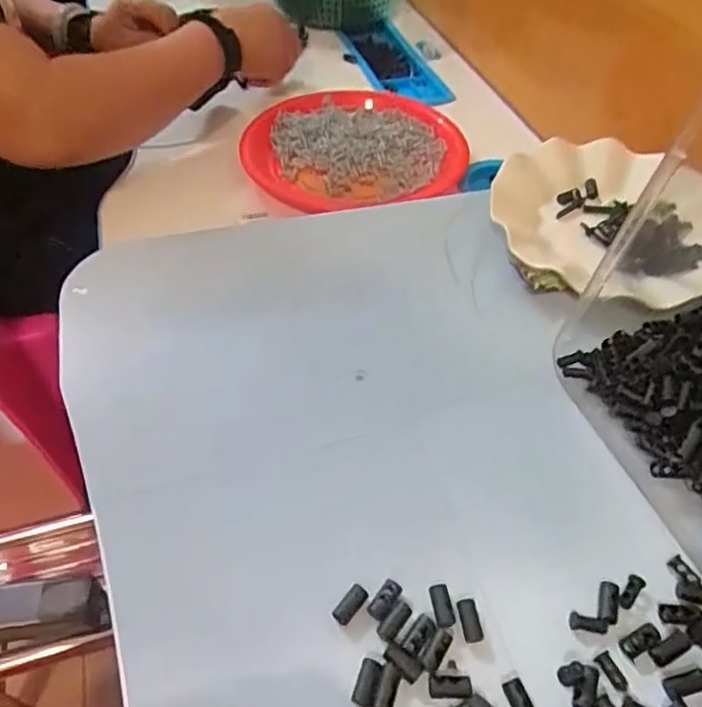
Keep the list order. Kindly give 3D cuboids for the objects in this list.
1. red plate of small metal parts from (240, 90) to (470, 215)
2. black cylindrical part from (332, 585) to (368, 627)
[{"bbox_3d":[-0.004,-0.221,0.645,0.213,0.041,0.178,-13,51,-12],"label":"red plate of small metal parts"},{"bbox_3d":[0.000,0.117,0.285,0.008,0.007,0.018,35,57,25],"label":"black cylindrical part"}]

